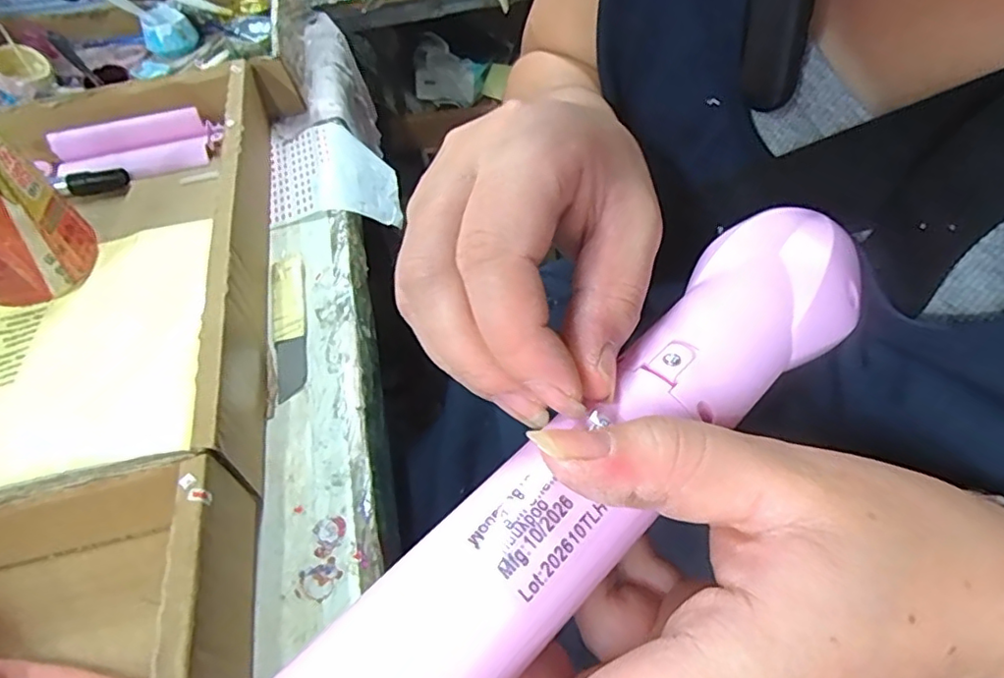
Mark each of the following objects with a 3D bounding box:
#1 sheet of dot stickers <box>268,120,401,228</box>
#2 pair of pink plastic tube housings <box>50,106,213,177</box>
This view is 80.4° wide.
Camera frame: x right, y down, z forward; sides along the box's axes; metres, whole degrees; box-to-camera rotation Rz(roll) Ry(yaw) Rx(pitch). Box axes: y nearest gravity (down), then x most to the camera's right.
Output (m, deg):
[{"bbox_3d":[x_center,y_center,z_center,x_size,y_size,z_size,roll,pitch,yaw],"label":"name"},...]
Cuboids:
[{"bbox_3d":[-0.132,-0.130,0.464,0.095,0.017,0.107,-6,55,-18],"label":"sheet of dot stickers"},{"bbox_3d":[-0.287,-0.148,0.460,0.110,0.033,0.033,-17,54,-9],"label":"pair of pink plastic tube housings"}]

